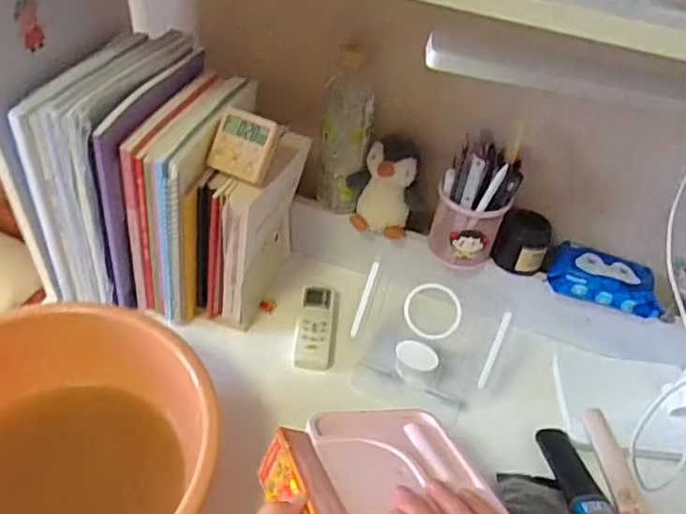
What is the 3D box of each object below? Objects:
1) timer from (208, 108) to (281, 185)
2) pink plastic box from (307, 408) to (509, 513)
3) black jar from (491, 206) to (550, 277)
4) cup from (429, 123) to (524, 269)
[{"bbox_3d":[-0.106,-0.118,0.652,0.063,0.069,0.014,22,5,14],"label":"timer"},{"bbox_3d":[0.049,0.174,0.492,0.126,0.017,0.183,3,19,-17],"label":"pink plastic box"},{"bbox_3d":[0.225,-0.019,0.763,0.061,0.062,0.065,3,44,-3],"label":"black jar"},{"bbox_3d":[0.162,-0.072,0.740,0.083,0.171,0.091,3,44,-3],"label":"cup"}]

